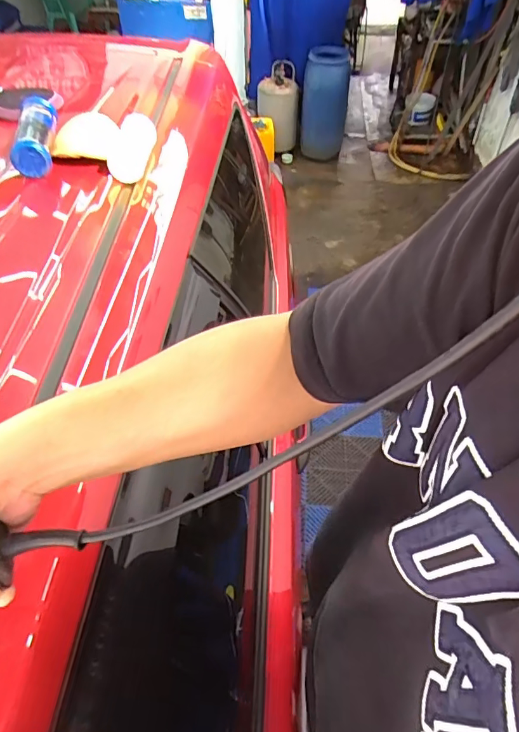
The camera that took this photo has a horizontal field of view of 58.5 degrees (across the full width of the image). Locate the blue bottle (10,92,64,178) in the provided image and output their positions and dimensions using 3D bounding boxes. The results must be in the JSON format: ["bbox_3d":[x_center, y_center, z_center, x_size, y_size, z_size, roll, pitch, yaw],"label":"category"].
[{"bbox_3d":[-0.400,-0.416,0.833,0.063,0.059,0.204,-11,50,-8],"label":"blue bottle"}]

